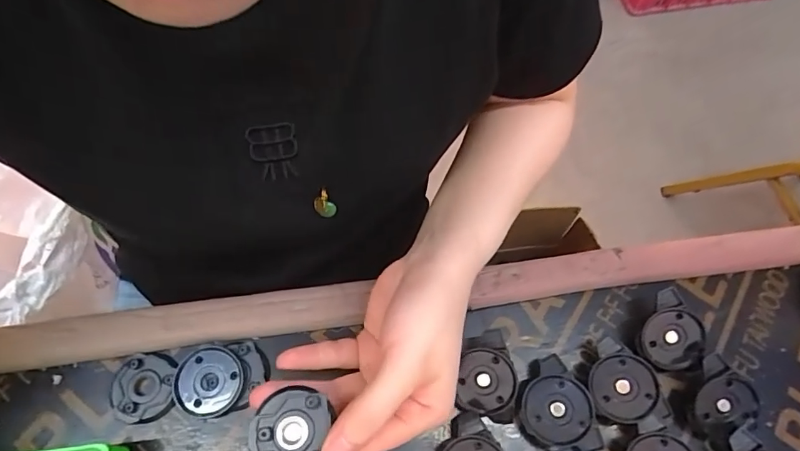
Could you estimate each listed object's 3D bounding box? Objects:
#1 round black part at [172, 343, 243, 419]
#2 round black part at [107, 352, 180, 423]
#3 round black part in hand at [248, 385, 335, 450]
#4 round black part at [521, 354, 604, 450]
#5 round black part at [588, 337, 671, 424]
[{"bbox_3d":[-0.122,0.099,0.299,0.042,0.009,0.042,2,63,-3],"label":"round black part"},{"bbox_3d":[-0.163,0.102,0.295,0.038,0.006,0.041,2,63,-3],"label":"round black part"},{"bbox_3d":[-0.054,0.101,0.230,0.037,0.005,0.039,2,63,-3],"label":"round black part in hand"},{"bbox_3d":[0.102,0.118,0.304,0.043,0.017,0.058,-24,62,13],"label":"round black part"},{"bbox_3d":[0.146,0.107,0.310,0.039,0.025,0.056,-25,67,-15],"label":"round black part"}]

